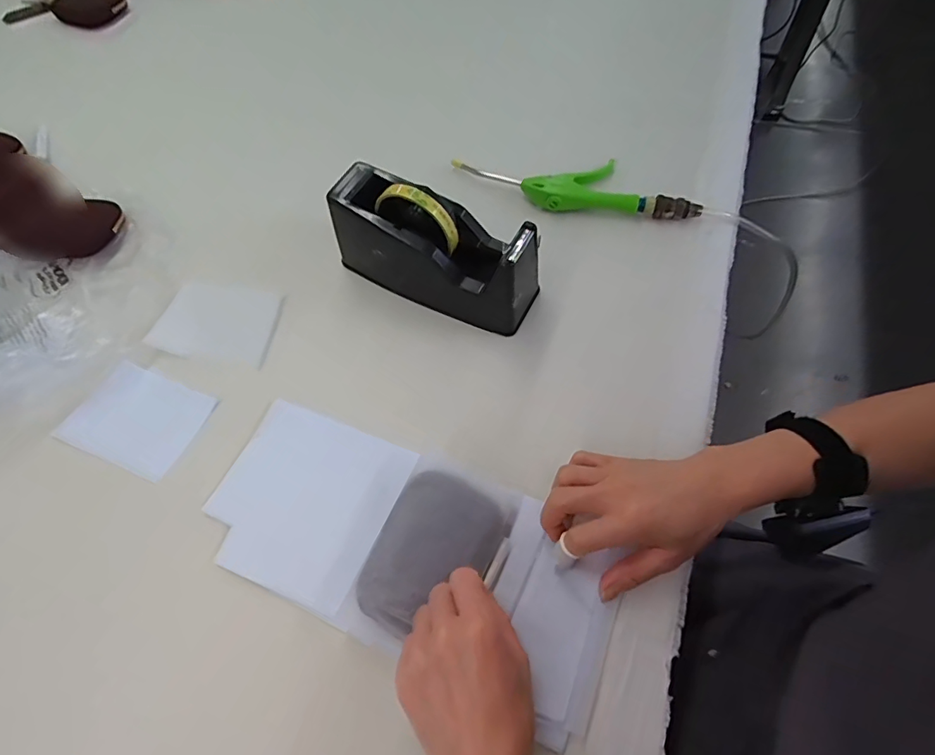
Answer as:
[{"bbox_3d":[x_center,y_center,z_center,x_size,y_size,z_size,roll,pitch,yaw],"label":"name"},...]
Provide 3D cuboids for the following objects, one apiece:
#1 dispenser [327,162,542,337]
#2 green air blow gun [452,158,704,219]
[{"bbox_3d":[-0.029,-0.124,0.465,0.205,0.110,0.072,23,65,14],"label":"dispenser"},{"bbox_3d":[0.120,-0.223,0.547,0.268,0.027,0.077,6,62,5],"label":"green air blow gun"}]

